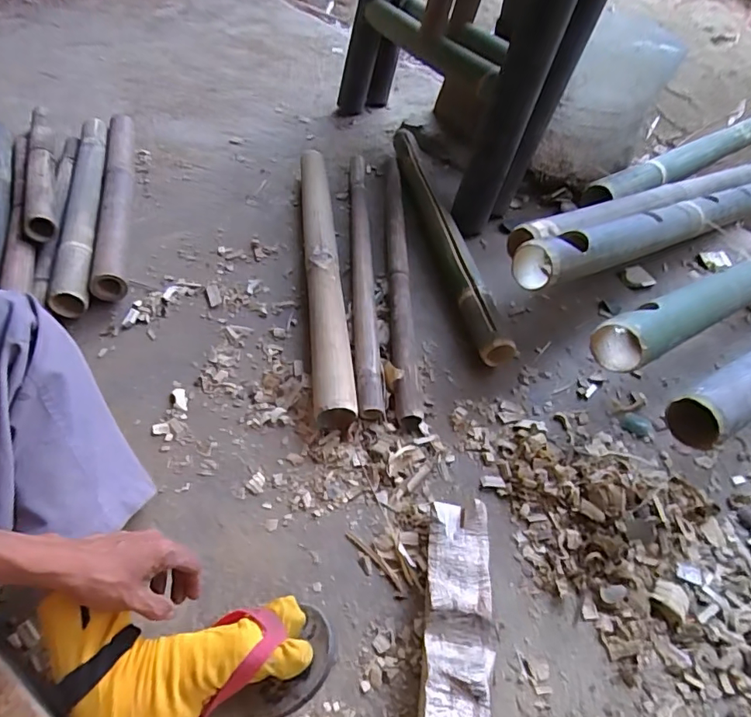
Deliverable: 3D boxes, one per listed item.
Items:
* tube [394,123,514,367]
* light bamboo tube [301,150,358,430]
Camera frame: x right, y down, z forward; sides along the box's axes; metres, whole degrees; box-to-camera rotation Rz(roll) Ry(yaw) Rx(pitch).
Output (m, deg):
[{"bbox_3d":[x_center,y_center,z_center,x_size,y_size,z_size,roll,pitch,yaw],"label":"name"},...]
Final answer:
[{"bbox_3d":[0.130,-0.245,0.926,0.067,0.067,0.620,-8,53,-8],"label":"tube"},{"bbox_3d":[-0.092,-0.163,0.848,0.056,0.072,0.636,-5,52,-5],"label":"light bamboo tube"}]

